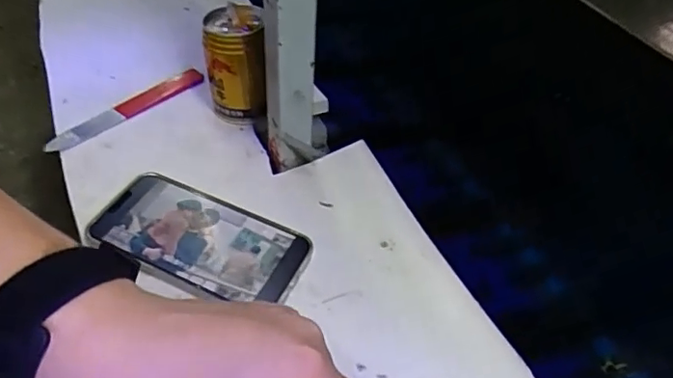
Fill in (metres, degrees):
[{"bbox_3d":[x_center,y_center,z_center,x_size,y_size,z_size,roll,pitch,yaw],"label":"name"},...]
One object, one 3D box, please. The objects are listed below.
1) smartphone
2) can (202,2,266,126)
[{"bbox_3d":[-0.105,0.037,0.431,0.166,0.015,0.077,19,48,14],"label":"smartphone"},{"bbox_3d":[-0.092,-0.114,0.520,0.058,0.096,0.062,-3,46,-6],"label":"can"}]

